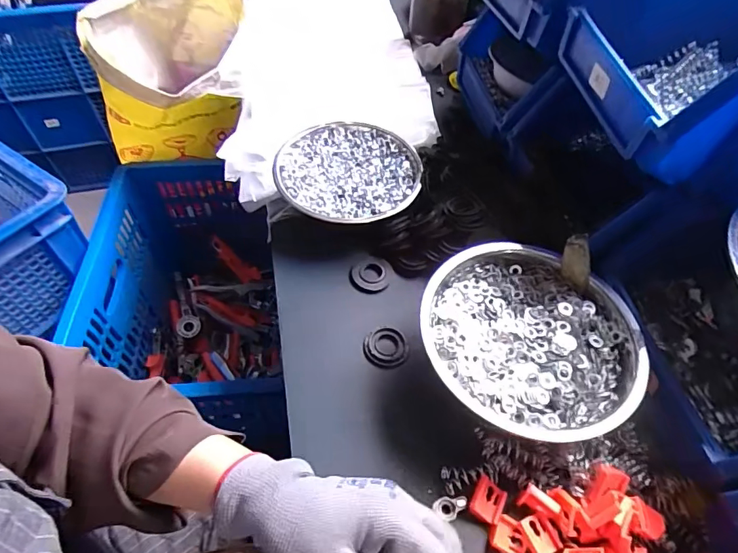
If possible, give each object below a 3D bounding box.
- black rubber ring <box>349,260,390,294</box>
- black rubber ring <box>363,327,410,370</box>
[{"bbox_3d":[0.000,0.000,0.512,0.042,0.004,0.044,1,53,-1],"label":"black rubber ring"},{"bbox_3d":[0.017,0.071,0.461,0.044,0.008,0.041,1,53,-1],"label":"black rubber ring"}]

